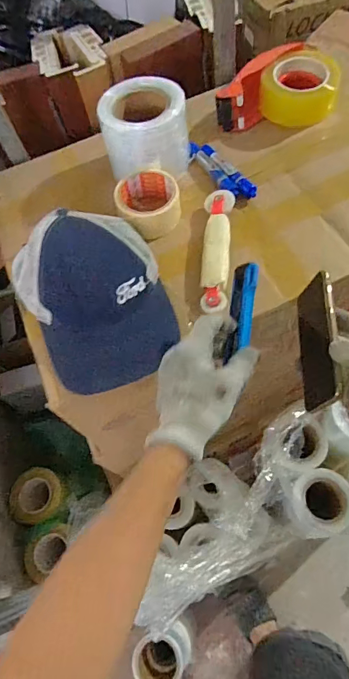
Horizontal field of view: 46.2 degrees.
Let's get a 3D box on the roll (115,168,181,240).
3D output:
[{"bbox_3d":[-0.037,-0.196,0.592,0.087,0.042,0.094,-1,61,3],"label":"roll"}]

